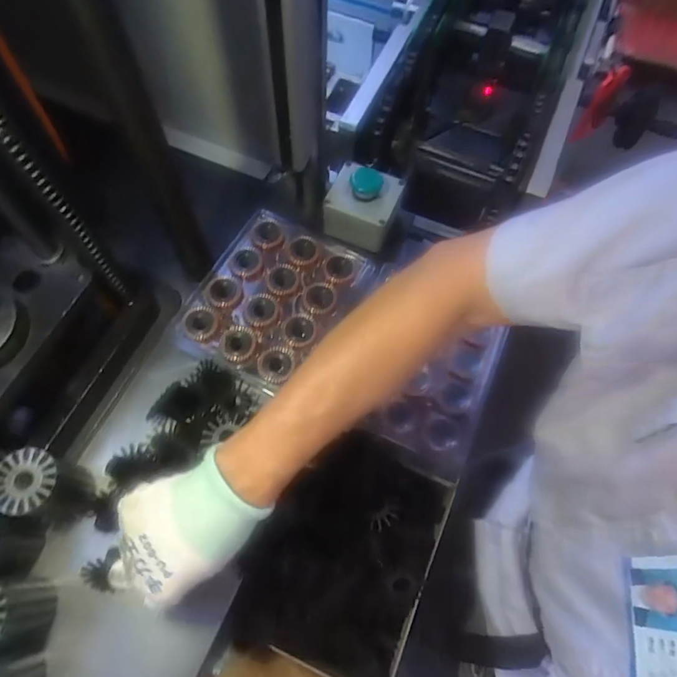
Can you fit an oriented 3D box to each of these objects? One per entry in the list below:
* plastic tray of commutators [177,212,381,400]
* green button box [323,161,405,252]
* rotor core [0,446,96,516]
[{"bbox_3d":[-0.078,-0.049,0.535,0.161,0.041,0.201,34,69,12],"label":"plastic tray of commutators"},{"bbox_3d":[0.033,-0.164,0.582,0.084,0.066,0.081,20,66,7],"label":"green button box"},{"bbox_3d":[-0.264,0.135,0.439,0.051,0.082,0.051,1,66,-2],"label":"rotor core"}]

